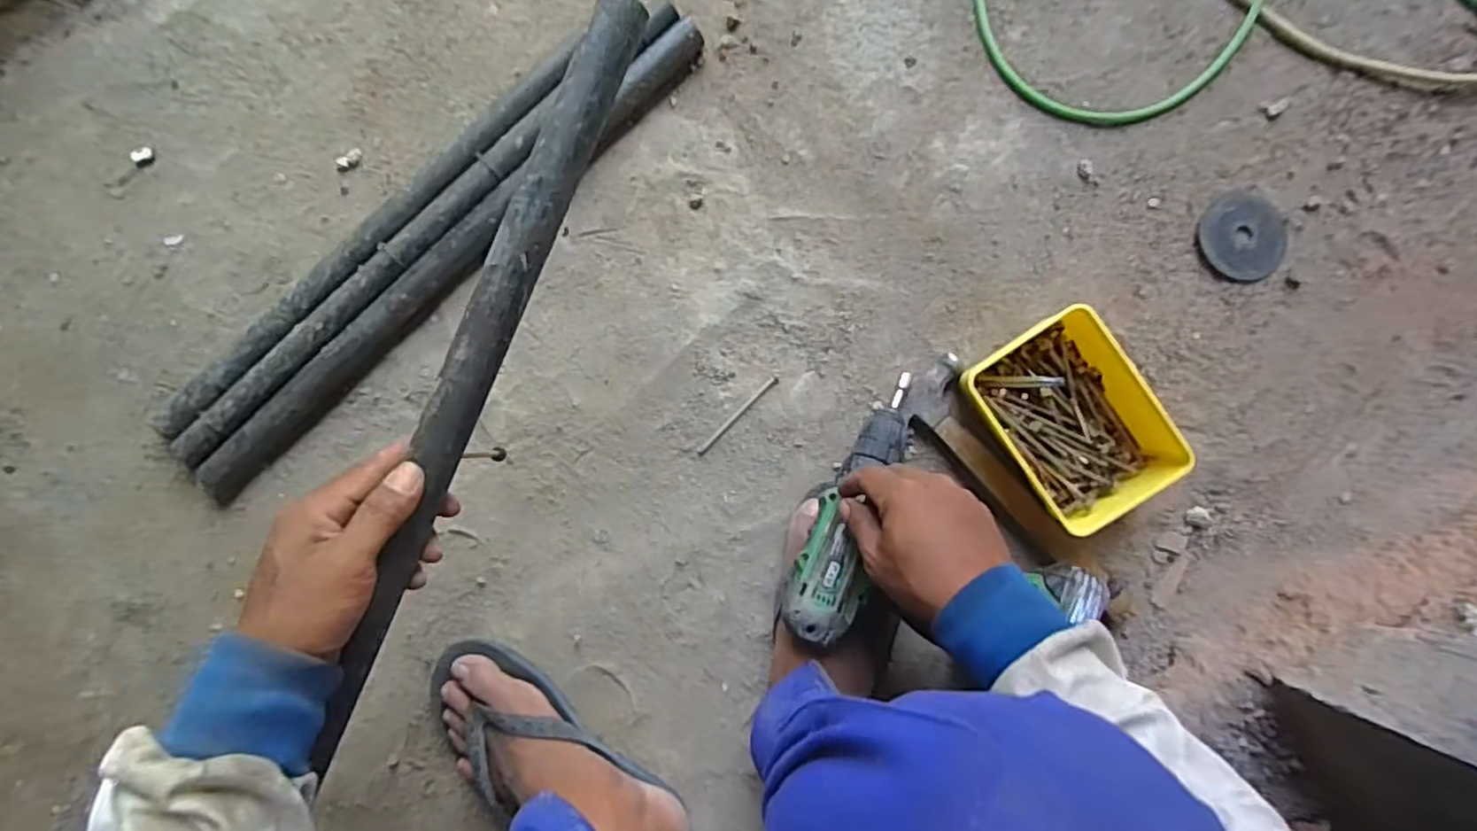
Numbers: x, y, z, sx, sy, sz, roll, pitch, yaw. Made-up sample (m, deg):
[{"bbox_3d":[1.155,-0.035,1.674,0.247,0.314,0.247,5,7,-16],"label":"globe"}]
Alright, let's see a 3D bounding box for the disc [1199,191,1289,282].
[{"bbox_3d":[0.441,-0.157,0.615,0.074,0.007,0.075,0,86,1],"label":"disc"}]

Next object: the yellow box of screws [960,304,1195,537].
[{"bbox_3d":[0.267,0.005,0.578,0.124,0.069,0.163,-29,86,-1],"label":"yellow box of screws"}]

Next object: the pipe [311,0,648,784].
[{"bbox_3d":[-0.157,-0.017,0.410,0.028,0.021,0.469,23,94,3],"label":"pipe"}]

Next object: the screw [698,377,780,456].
[{"bbox_3d":[-0.001,0.000,0.639,0.098,0.004,0.007,-44,86,-2],"label":"screw"}]

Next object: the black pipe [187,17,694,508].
[{"bbox_3d":[-0.258,-0.141,0.639,0.596,0.034,0.035,-44,86,-2],"label":"black pipe"}]

